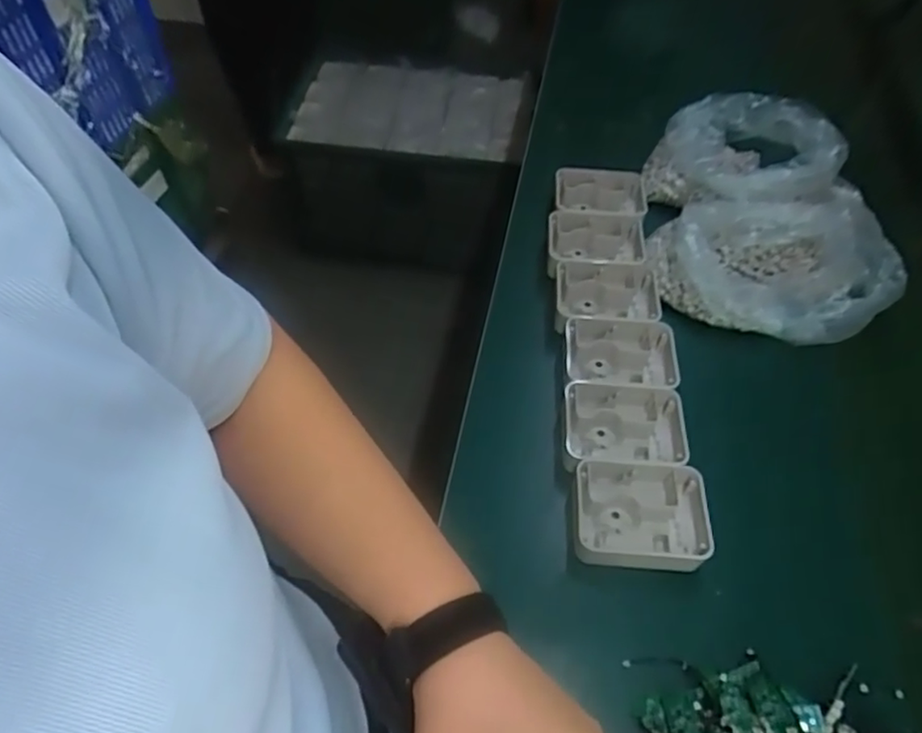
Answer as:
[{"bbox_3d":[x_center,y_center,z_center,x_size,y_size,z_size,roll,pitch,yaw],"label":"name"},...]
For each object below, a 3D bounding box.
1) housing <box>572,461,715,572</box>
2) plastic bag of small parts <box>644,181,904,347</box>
[{"bbox_3d":[0.179,0.147,0.628,0.128,0.034,0.098,5,53,2],"label":"housing"},{"bbox_3d":[0.393,-0.143,0.803,0.301,0.096,0.211,12,54,7],"label":"plastic bag of small parts"}]

